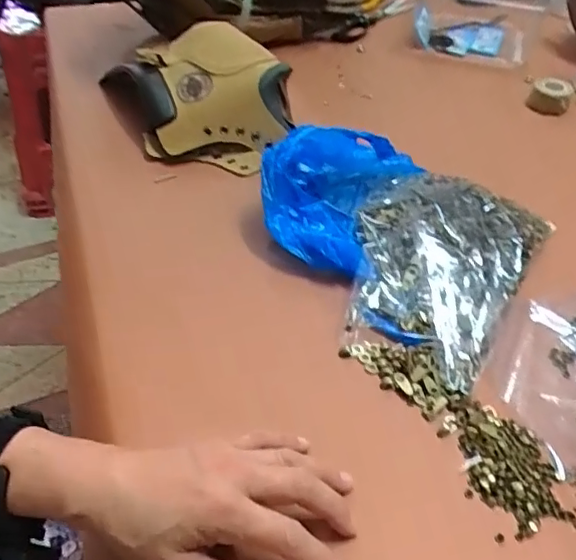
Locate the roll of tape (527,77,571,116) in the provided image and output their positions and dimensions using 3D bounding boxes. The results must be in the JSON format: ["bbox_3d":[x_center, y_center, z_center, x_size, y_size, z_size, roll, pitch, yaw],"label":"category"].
[{"bbox_3d":[0.327,-0.229,0.707,0.048,0.035,0.048,27,50,21],"label":"roll of tape"}]

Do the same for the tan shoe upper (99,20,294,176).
[{"bbox_3d":[-0.094,-0.196,0.611,0.187,0.099,0.130,1,46,-3],"label":"tan shoe upper"}]

